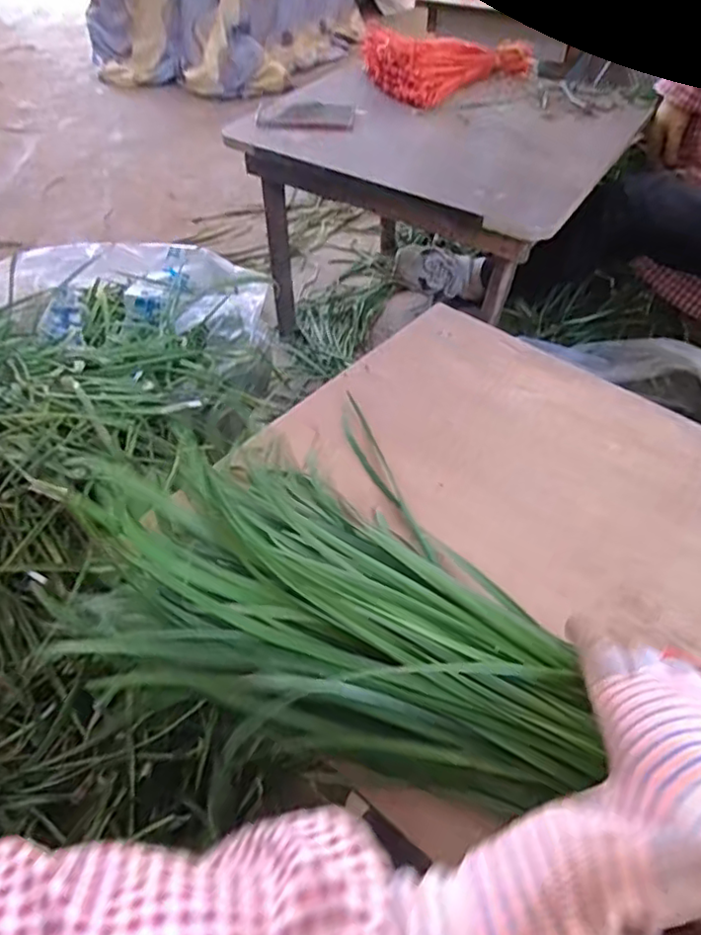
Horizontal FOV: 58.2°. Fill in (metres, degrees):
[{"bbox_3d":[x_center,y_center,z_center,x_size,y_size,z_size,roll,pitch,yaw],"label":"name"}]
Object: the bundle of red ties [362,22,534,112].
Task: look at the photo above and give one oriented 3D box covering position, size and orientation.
[{"bbox_3d":[0.208,-0.819,1.242,0.368,0.079,0.212,-30,55,-24],"label":"bundle of red ties"}]

